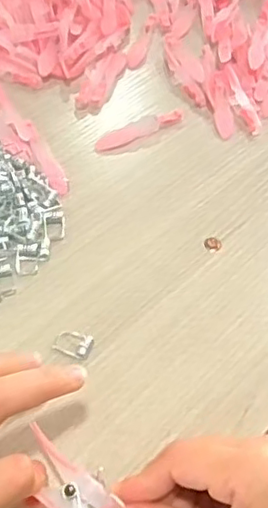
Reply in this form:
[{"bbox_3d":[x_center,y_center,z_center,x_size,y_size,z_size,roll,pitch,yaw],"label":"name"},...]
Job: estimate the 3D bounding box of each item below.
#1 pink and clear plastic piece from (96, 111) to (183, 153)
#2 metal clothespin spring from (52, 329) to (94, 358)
[{"bbox_3d":[0.005,-0.100,0.484,0.081,0.005,0.014,-24,58,-21],"label":"pink and clear plastic piece"},{"bbox_3d":[-0.037,0.054,0.365,0.022,0.007,0.017,20,54,11],"label":"metal clothespin spring"}]

